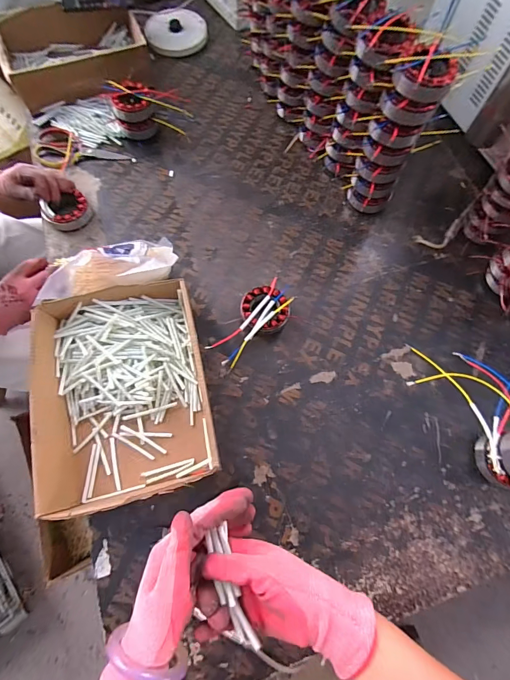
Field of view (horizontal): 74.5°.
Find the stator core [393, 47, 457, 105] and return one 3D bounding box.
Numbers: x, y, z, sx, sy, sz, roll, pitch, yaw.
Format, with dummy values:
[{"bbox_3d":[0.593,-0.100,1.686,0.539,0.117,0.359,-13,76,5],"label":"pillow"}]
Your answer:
[{"bbox_3d":[0.255,-0.394,0.498,0.077,0.041,0.072,0,70,-1],"label":"stator core"}]

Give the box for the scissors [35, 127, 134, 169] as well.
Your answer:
[{"bbox_3d":[-0.383,-0.422,0.755,0.196,0.023,0.092,3,69,-12],"label":"scissors"}]

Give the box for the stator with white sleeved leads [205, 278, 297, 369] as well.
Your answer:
[{"bbox_3d":[-0.006,-0.034,0.616,0.173,0.043,0.086,-37,75,-13],"label":"stator with white sleeved leads"}]

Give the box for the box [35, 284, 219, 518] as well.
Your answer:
[{"bbox_3d":[-0.201,0.079,0.543,0.245,0.100,0.327,-10,71,-4],"label":"box"}]

